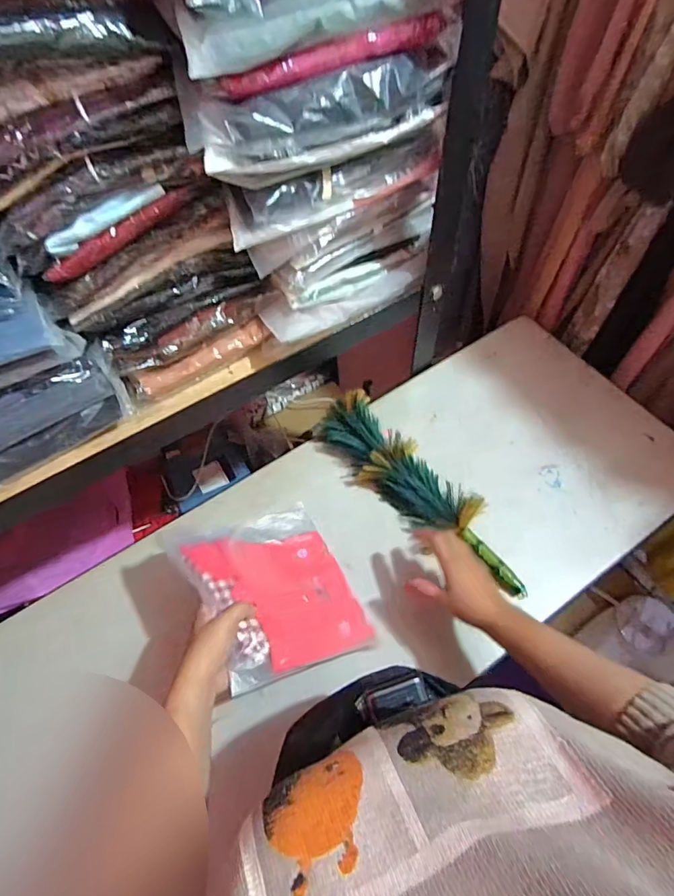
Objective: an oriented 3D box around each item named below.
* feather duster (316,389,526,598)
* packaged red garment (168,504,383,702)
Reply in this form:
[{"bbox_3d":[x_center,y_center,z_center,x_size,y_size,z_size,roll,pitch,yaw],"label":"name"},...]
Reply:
[{"bbox_3d":[0.132,0.066,0.763,0.114,0.064,0.400,-39,65,-18],"label":"feather duster"},{"bbox_3d":[-0.079,0.179,0.640,0.227,0.029,0.233,5,39,-48],"label":"packaged red garment"}]

